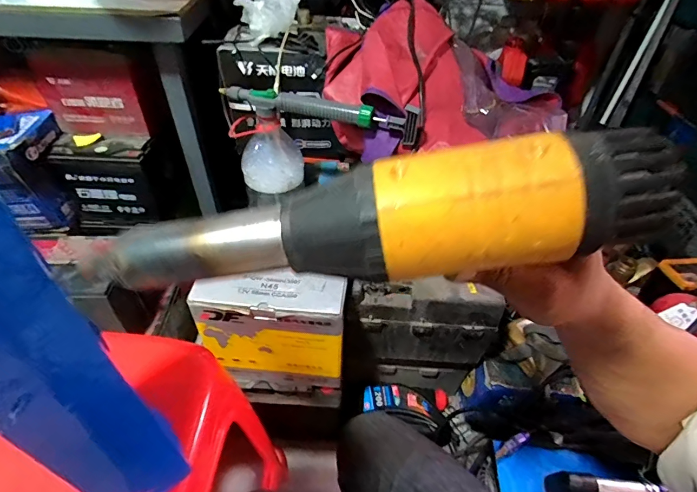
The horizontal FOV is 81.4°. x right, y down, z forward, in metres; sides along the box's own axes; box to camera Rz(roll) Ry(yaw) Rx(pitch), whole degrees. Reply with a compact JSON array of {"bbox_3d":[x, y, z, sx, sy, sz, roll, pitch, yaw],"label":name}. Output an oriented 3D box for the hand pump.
[{"bbox_3d":[-0.044,-0.201,0.590,0.293,0.048,0.034,12,45,9],"label":"hand pump"}]

